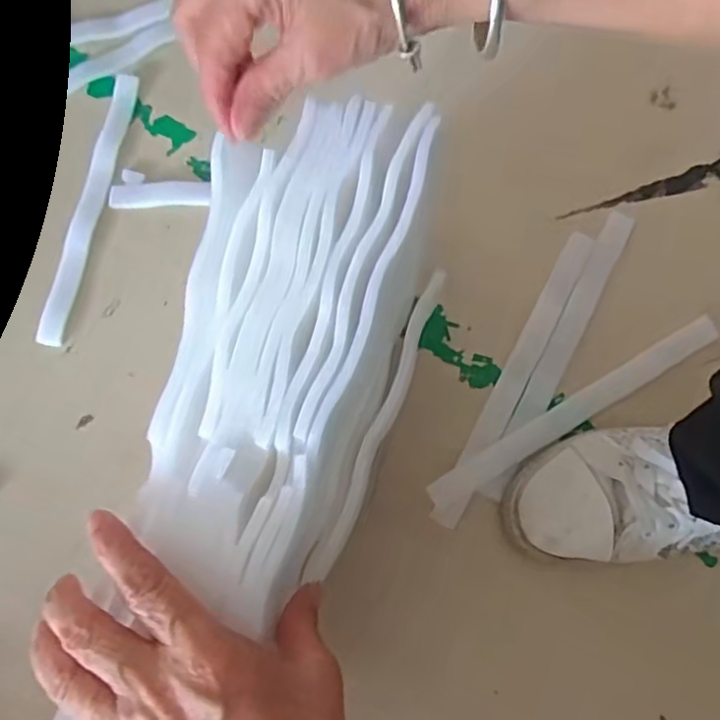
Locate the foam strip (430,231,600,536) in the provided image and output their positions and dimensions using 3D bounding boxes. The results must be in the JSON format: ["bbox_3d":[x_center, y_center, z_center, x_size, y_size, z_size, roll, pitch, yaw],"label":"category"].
[{"bbox_3d":[0.119,0.010,0.481,0.021,0.012,0.252,27,78,8],"label":"foam strip"}]

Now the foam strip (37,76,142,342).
[{"bbox_3d":[-0.227,-0.130,0.532,0.022,0.014,0.244,10,76,4],"label":"foam strip"}]

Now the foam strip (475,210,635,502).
[{"bbox_3d":[0.155,-0.010,0.487,0.023,0.012,0.255,27,78,8],"label":"foam strip"}]

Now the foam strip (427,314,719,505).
[{"bbox_3d":[0.161,0.038,0.474,0.248,0.011,0.022,-30,77,-6],"label":"foam strip"}]

